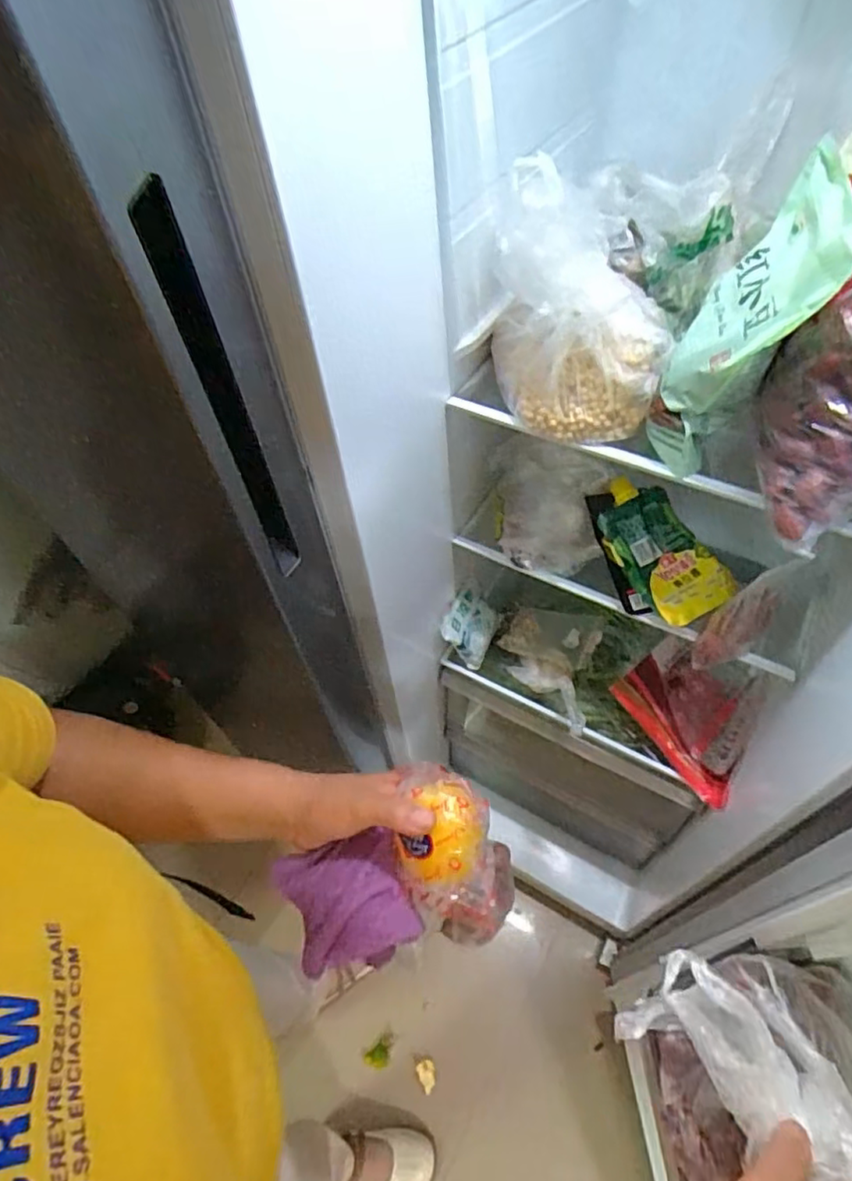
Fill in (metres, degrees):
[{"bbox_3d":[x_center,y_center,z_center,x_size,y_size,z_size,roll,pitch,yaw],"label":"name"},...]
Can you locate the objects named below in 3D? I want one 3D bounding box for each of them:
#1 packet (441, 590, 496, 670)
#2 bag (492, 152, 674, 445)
[{"bbox_3d":[0.066,0.052,0.917,0.019,0.104,0.092,-5,50,50],"label":"packet"},{"bbox_3d":[0.133,-0.248,0.534,0.155,0.183,0.137,6,55,9],"label":"bag"}]

